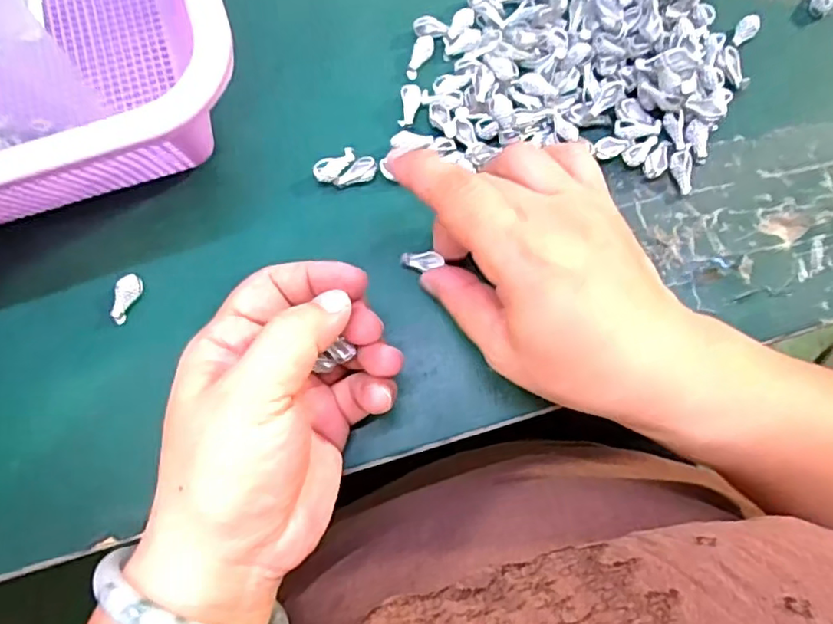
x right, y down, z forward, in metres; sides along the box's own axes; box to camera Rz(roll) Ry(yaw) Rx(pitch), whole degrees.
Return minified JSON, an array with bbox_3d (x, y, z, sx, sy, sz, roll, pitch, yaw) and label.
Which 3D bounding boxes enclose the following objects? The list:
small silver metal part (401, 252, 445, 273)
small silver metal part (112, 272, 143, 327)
[{"bbox_3d":[0.003,-0.023,0.275,0.020,0.006,0.008,-2,76,2],"label":"small silver metal part"},{"bbox_3d":[-0.133,-0.006,0.274,0.008,0.009,0.023,21,78,6],"label":"small silver metal part"}]

